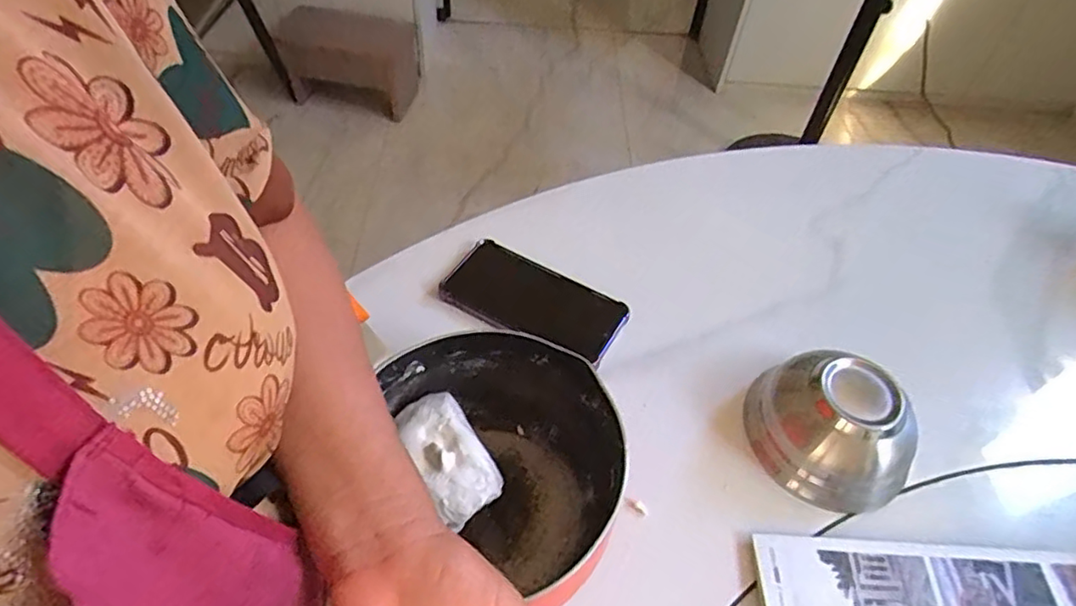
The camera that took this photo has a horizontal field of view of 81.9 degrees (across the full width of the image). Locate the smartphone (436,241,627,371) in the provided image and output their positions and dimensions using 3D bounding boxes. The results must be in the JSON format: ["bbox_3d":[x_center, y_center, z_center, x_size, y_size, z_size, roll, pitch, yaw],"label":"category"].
[{"bbox_3d":[-0.003,-0.003,0.550,0.158,0.016,0.080,25,56,14],"label":"smartphone"}]

